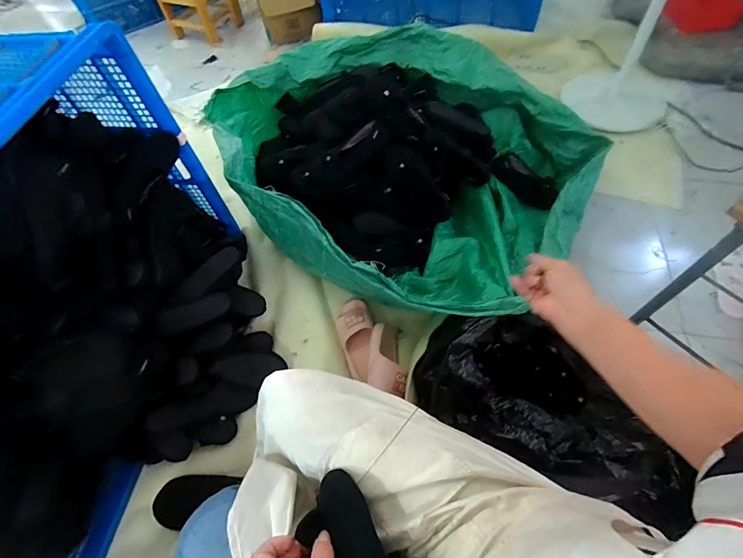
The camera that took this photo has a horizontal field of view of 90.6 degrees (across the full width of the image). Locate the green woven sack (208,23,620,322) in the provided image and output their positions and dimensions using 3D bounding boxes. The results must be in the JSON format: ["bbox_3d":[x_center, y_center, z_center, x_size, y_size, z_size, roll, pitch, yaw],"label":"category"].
[{"bbox_3d":[0.078,-0.412,1.216,1.184,0.340,0.982,33,66,22],"label":"green woven sack"}]

